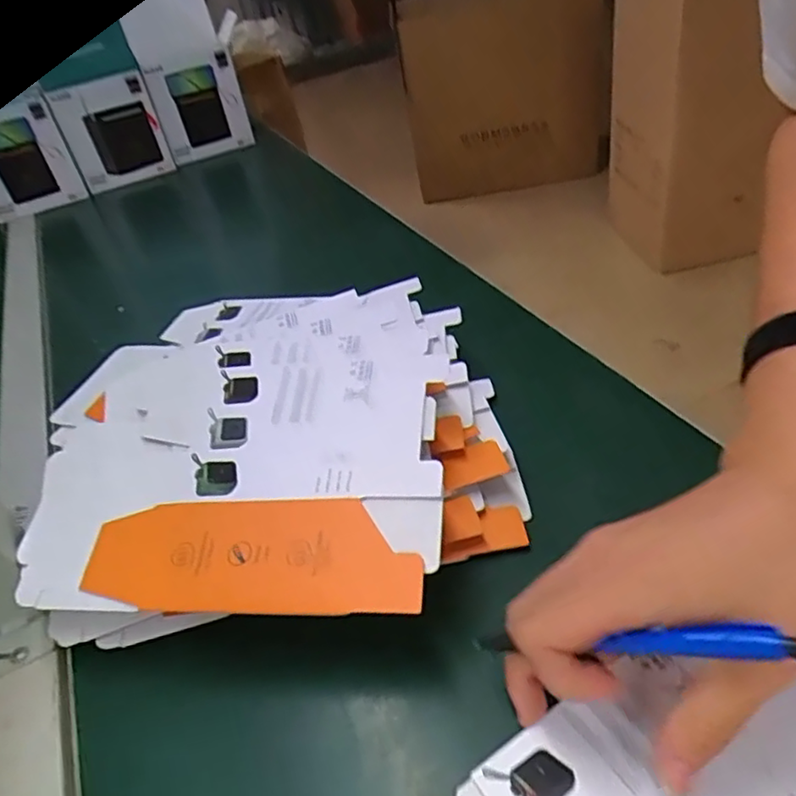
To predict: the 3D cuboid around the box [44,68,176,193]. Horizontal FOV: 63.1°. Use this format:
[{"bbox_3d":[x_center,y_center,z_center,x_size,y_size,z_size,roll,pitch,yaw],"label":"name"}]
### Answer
[{"bbox_3d":[-0.421,-0.394,0.959,0.133,0.139,0.037,-21,40,-11],"label":"box"}]

